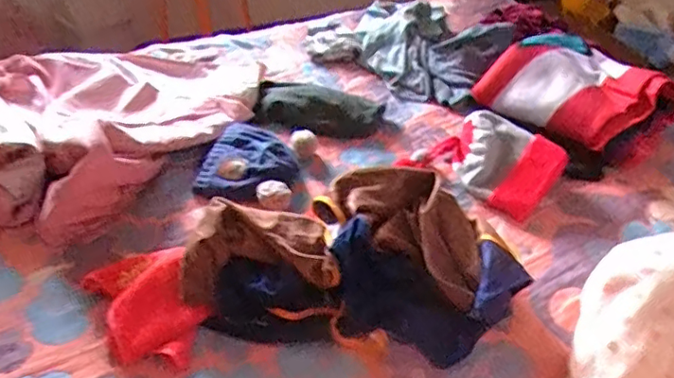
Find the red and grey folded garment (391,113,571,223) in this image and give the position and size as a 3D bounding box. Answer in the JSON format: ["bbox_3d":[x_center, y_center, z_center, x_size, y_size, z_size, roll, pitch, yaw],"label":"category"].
[{"bbox_3d":[0.239,-0.052,0.892,0.212,0.069,0.128,32,49,31],"label":"red and grey folded garment"}]

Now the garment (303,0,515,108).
[{"bbox_3d":[0.150,-0.325,1.195,0.398,0.107,0.277,29,47,28],"label":"garment"}]

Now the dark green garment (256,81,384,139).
[{"bbox_3d":[-0.036,-0.147,1.018,0.233,0.049,0.122,9,40,8],"label":"dark green garment"}]

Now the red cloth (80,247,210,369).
[{"bbox_3d":[-0.231,0.141,0.685,0.121,0.056,0.164,-17,44,-21],"label":"red cloth"}]

